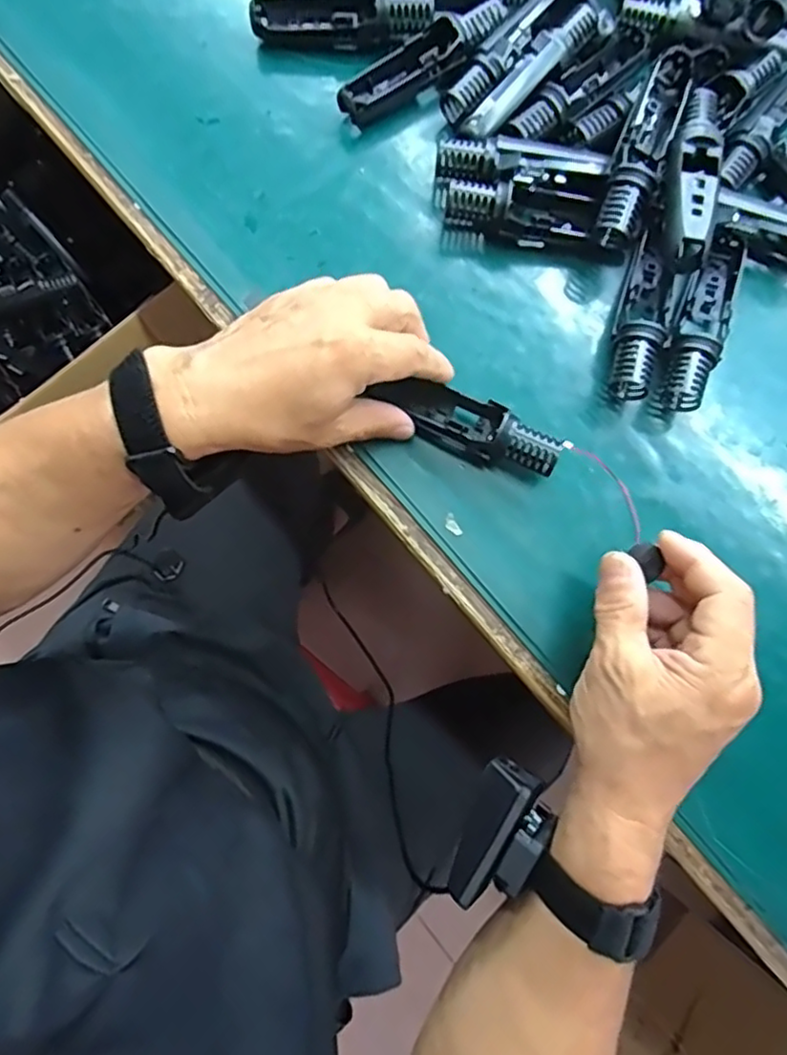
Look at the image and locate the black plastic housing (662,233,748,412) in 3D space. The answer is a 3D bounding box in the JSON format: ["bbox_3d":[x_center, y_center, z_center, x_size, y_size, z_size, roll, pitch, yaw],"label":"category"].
[{"bbox_3d":[0.192,-0.128,0.395,0.031,0.028,0.116,21,80,3],"label":"black plastic housing"}]

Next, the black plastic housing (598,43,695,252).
[{"bbox_3d":[0.156,-0.237,0.394,0.027,0.026,0.136,21,80,3],"label":"black plastic housing"}]

